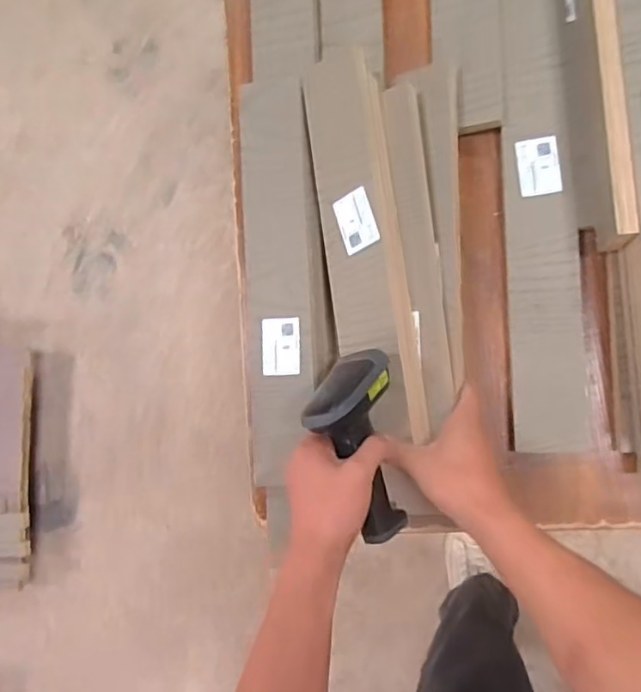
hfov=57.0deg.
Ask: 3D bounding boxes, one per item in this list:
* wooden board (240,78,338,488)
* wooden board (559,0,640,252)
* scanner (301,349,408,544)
[{"bbox_3d":[-0.039,-0.075,0.650,0.089,0.025,0.427,-4,88,7],"label":"wooden board"},{"bbox_3d":[0.265,-0.314,0.588,0.025,0.081,0.432,-5,86,11],"label":"wooden board"},{"bbox_3d":[0.034,0.092,0.529,0.077,0.060,0.165,-11,90,6],"label":"scanner"}]

